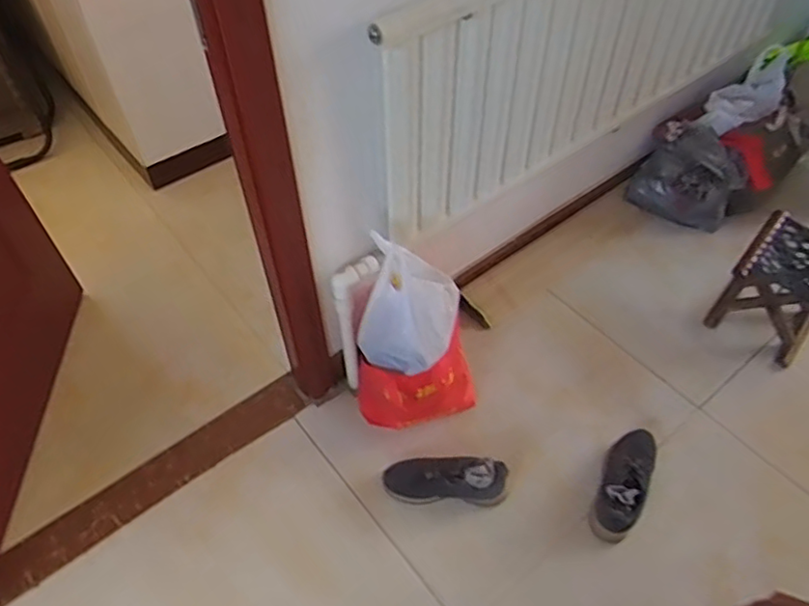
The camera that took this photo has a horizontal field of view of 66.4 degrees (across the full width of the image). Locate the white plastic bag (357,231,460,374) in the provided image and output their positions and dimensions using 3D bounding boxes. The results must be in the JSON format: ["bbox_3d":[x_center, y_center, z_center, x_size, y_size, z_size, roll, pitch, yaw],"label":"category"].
[{"bbox_3d":[0.011,-0.002,1.280,0.187,0.213,0.212,13,51,8],"label":"white plastic bag"}]

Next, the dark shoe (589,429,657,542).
[{"bbox_3d":[0.506,0.396,1.419,0.103,0.107,0.293,26,53,19],"label":"dark shoe"}]

